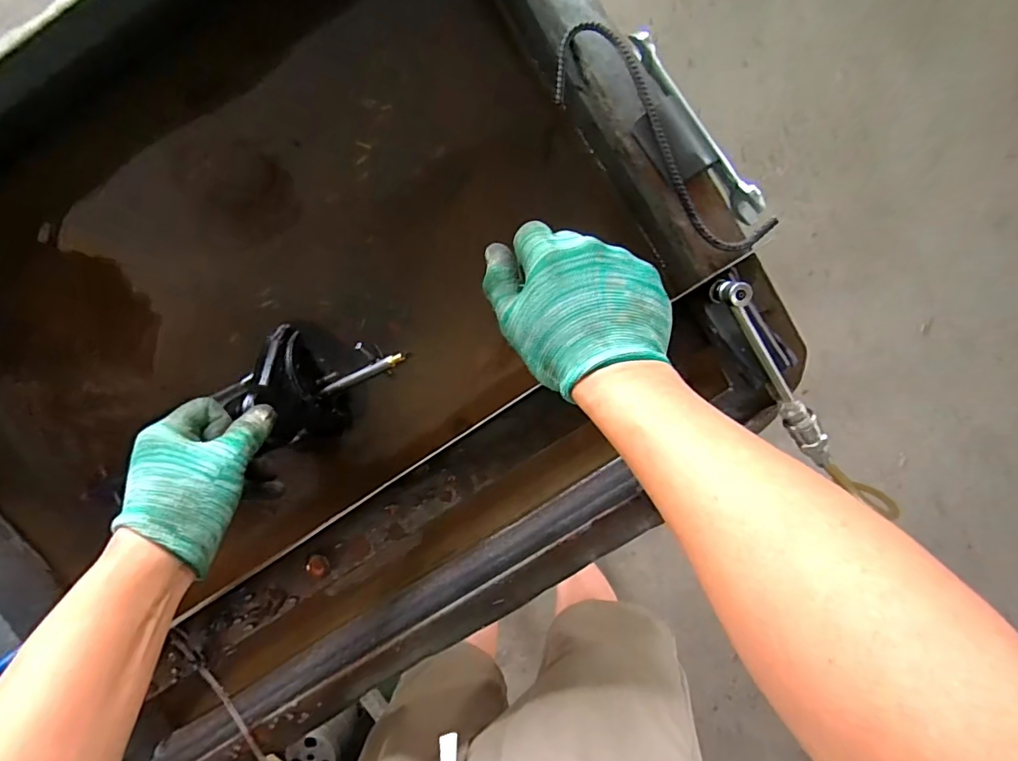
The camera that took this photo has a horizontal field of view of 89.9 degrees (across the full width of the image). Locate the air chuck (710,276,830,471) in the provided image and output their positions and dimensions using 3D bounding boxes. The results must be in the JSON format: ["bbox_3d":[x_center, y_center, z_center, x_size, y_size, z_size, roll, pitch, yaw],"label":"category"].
[{"bbox_3d":[0.198,-0.003,0.380,0.018,0.030,0.172,-36,109,5],"label":"air chuck"}]

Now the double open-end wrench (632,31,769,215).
[{"bbox_3d":[0.148,-0.203,0.400,0.013,0.027,0.167,-34,96,5],"label":"double open-end wrench"}]

